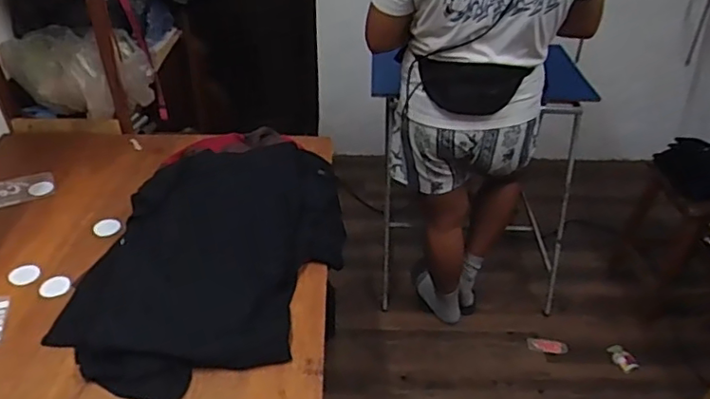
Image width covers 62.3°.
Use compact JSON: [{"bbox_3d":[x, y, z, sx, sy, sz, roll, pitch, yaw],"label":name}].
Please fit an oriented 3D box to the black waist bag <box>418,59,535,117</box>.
[{"bbox_3d":[0.289,-0.277,1.437,0.259,0.129,0.057,3,38,3],"label":"black waist bag"}]

